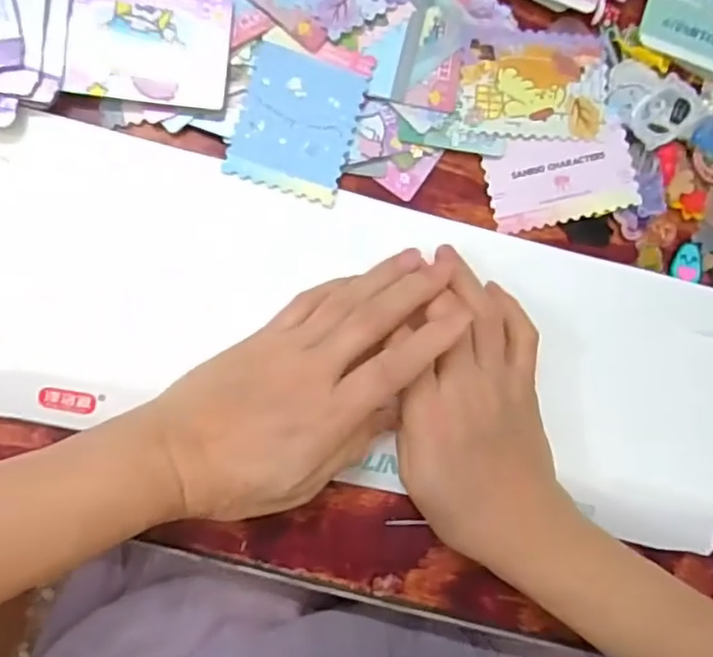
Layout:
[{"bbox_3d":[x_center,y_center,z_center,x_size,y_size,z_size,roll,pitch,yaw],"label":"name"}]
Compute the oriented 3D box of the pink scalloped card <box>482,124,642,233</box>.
[{"bbox_3d":[0.121,-0.088,0.377,0.084,0.005,0.050,-13,91,-8],"label":"pink scalloped card"}]

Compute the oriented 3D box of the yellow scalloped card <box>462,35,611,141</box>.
[{"bbox_3d":[0.104,-0.143,0.376,0.086,0.005,0.061,3,89,-8],"label":"yellow scalloped card"}]

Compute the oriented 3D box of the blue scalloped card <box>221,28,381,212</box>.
[{"bbox_3d":[-0.031,-0.116,0.355,0.062,0.004,0.083,17,87,-8],"label":"blue scalloped card"}]

